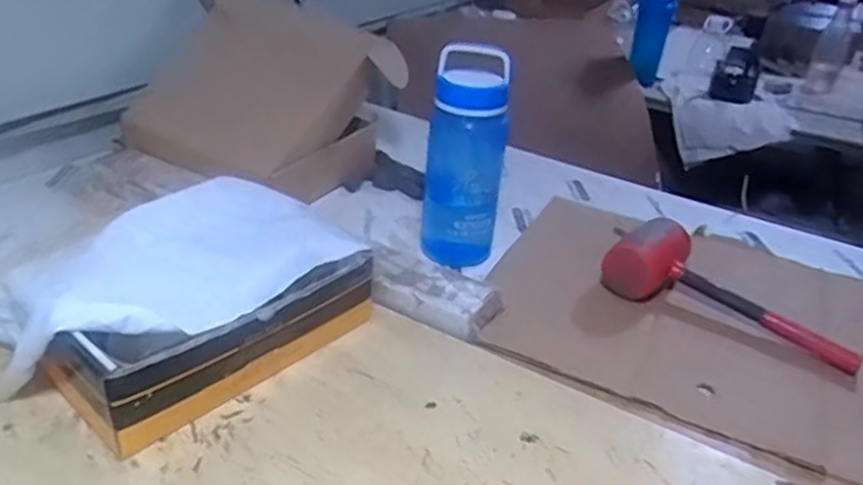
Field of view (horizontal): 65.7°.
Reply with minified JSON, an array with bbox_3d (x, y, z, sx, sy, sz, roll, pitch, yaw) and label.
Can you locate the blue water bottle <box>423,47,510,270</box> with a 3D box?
[{"bbox_3d":[0.045,-0.108,0.894,0.092,0.284,0.074,-4,31,-14],"label":"blue water bottle"}]

